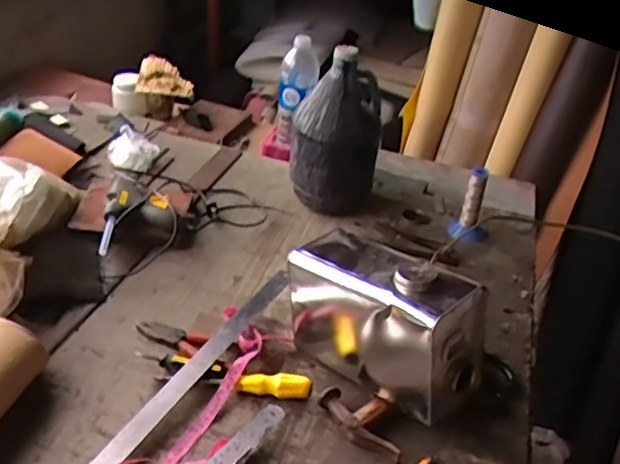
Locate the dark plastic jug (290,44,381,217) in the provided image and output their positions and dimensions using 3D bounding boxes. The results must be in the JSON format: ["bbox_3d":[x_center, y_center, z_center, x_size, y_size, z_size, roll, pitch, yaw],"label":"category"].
[{"bbox_3d":[0.047,-0.166,1.154,0.158,0.281,0.130,9,33,3],"label":"dark plastic jug"}]

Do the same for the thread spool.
[{"bbox_3d":[0.292,-0.049,1.139,0.069,0.131,0.052,14,33,11],"label":"thread spool"}]

